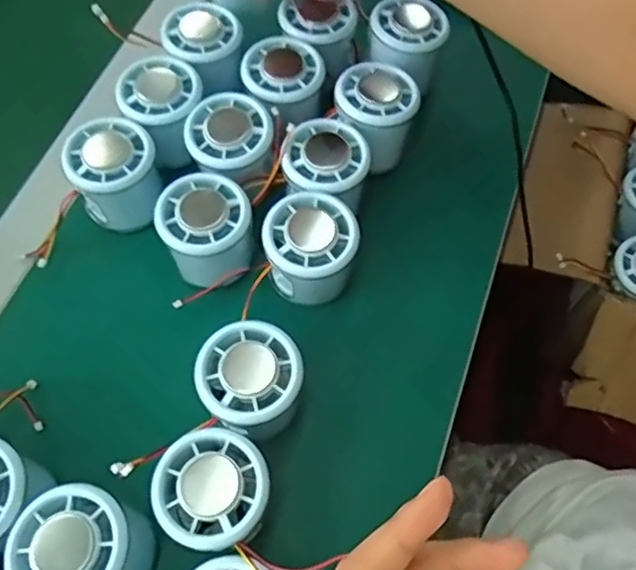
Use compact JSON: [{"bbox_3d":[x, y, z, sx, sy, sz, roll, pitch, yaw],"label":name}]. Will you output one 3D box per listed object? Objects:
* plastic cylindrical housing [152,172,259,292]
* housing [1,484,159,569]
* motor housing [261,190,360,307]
[{"bbox_3d":[-0.071,-0.034,0.399,0.056,0.061,0.054,0,64,-1],"label":"plastic cylindrical housing"},{"bbox_3d":[-0.120,0.137,0.319,0.056,0.068,0.054,0,64,-1],"label":"housing"},{"bbox_3d":[-0.005,-0.020,0.397,0.056,0.058,0.055,0,64,-1],"label":"motor housing"}]

